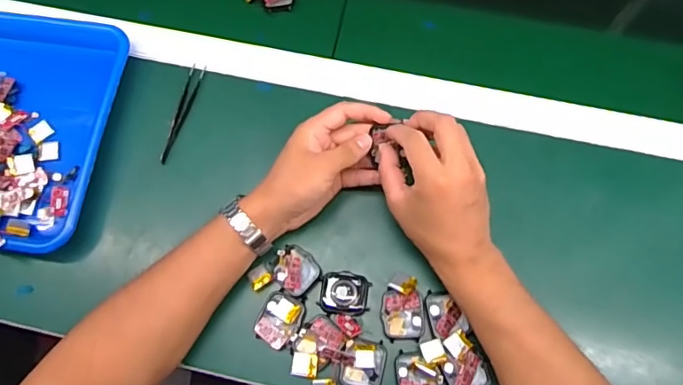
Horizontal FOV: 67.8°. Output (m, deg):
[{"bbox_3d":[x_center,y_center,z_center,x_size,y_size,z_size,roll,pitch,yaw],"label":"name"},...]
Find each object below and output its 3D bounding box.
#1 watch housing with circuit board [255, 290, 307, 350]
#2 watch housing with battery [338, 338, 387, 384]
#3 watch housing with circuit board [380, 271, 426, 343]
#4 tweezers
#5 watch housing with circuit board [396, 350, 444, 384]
[{"bbox_3d":[-0.056,0.116,0.465,0.038,0.009,0.047,23,75,9],"label":"watch housing with circuit board"},{"bbox_3d":[0.019,0.154,0.451,0.037,0.011,0.046,14,73,7],"label":"watch housing with battery"},{"bbox_3d":[0.056,0.106,0.471,0.039,0.013,0.061,-4,72,1],"label":"watch housing with circuit board"},{"bbox_3d":[-0.168,-0.084,0.536,0.015,0.004,0.115,19,73,-14],"label":"tweezers"},{"bbox_3d":[0.068,0.162,0.442,0.038,0.015,0.046,-6,72,0],"label":"watch housing with circuit board"}]

